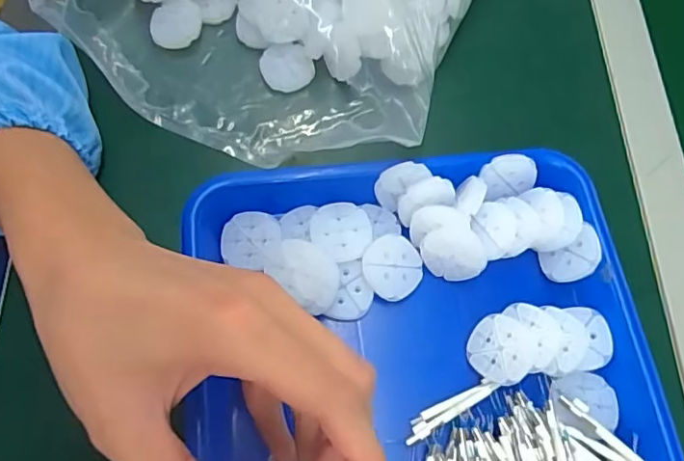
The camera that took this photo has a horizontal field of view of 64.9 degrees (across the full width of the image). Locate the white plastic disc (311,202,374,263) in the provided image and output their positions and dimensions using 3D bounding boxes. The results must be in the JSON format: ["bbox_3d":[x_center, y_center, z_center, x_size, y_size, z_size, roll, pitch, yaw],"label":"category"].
[{"bbox_3d":[0.000,0.001,0.317,0.035,0.007,0.034,-4,69,-6],"label":"white plastic disc"}]

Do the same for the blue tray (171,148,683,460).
[{"bbox_3d":[0.049,0.115,0.272,0.242,0.033,0.322,-6,68,-5],"label":"blue tray"}]

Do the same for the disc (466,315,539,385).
[{"bbox_3d":[0.089,0.065,0.297,0.035,0.004,0.036,-4,74,14],"label":"disc"}]

